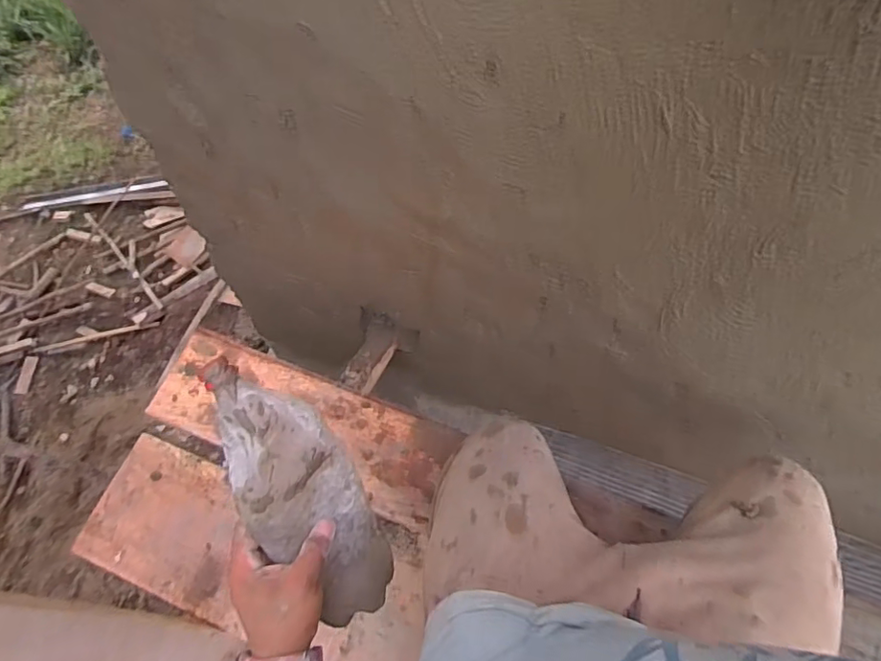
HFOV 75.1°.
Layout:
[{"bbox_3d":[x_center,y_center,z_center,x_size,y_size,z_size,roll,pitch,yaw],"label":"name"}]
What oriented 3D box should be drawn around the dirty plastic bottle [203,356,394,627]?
[{"bbox_3d":[-0.128,0.146,0.525,0.101,0.050,0.266,-34,106,-16],"label":"dirty plastic bottle"}]

